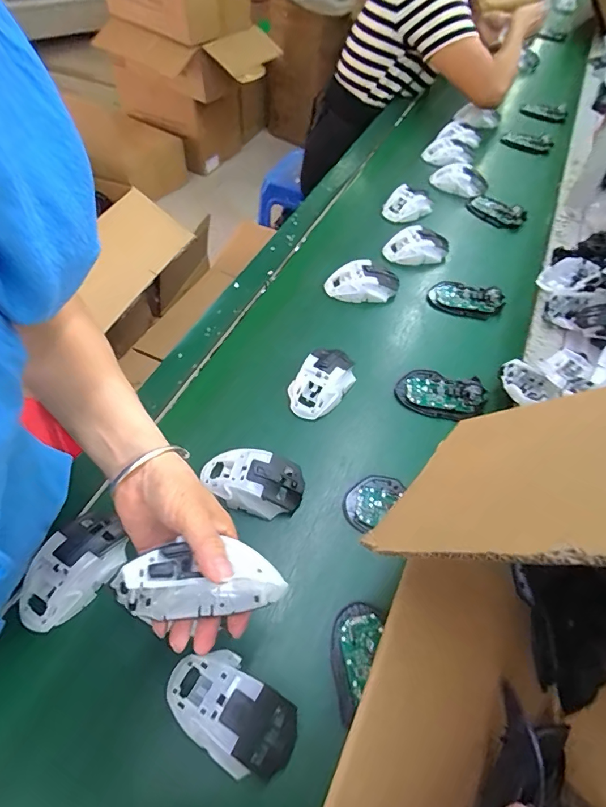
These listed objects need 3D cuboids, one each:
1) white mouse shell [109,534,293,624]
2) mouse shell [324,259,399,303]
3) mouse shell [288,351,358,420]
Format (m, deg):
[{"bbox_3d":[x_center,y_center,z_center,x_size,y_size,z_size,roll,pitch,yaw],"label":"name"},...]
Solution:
[{"bbox_3d":[-0.071,0.125,0.310,0.111,0.063,0.035,-3,55,-5],"label":"white mouse shell"},{"bbox_3d":[0.094,-0.193,0.699,0.112,0.041,0.060,3,55,-1],"label":"mouse shell"},{"bbox_3d":[0.026,-0.032,0.582,0.069,0.038,0.114,28,59,16],"label":"mouse shell"}]

